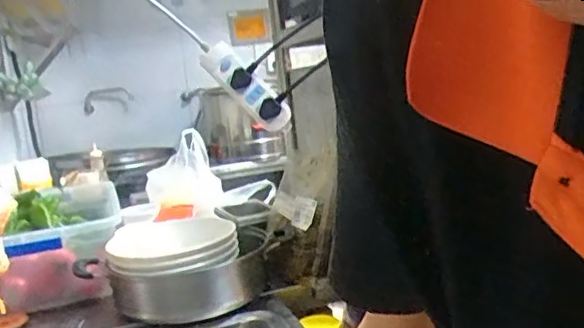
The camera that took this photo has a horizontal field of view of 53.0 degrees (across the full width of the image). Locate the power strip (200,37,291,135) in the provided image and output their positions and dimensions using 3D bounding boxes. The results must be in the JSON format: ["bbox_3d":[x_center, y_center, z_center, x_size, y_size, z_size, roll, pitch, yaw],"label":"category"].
[{"bbox_3d":[-0.074,-0.121,0.932,0.055,0.169,0.047,-46,1,12],"label":"power strip"}]

